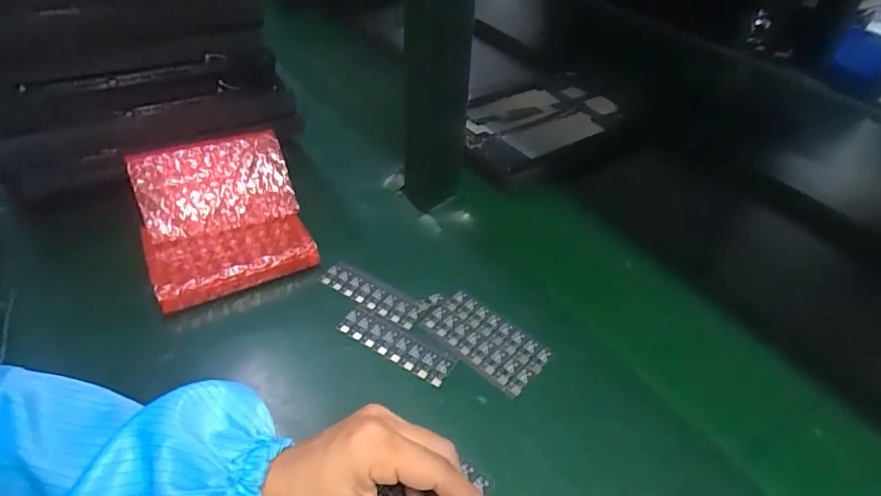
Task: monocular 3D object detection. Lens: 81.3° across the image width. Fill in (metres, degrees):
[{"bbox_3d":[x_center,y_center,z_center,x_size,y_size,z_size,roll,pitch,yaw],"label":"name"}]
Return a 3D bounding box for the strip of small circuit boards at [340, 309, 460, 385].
[{"bbox_3d":[-0.035,0.072,0.385,0.093,0.004,0.025,23,47,23],"label":"strip of small circuit boards"}]

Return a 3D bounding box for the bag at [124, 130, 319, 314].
[{"bbox_3d":[-0.186,-0.026,0.438,0.128,0.080,0.124,-16,45,-19],"label":"bag"}]

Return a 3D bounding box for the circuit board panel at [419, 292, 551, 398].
[{"bbox_3d":[0.033,0.070,0.391,0.093,0.004,0.050,31,50,29],"label":"circuit board panel"}]

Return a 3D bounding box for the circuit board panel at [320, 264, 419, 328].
[{"bbox_3d":[-0.058,0.038,0.428,0.093,0.004,0.026,26,54,24],"label":"circuit board panel"}]

